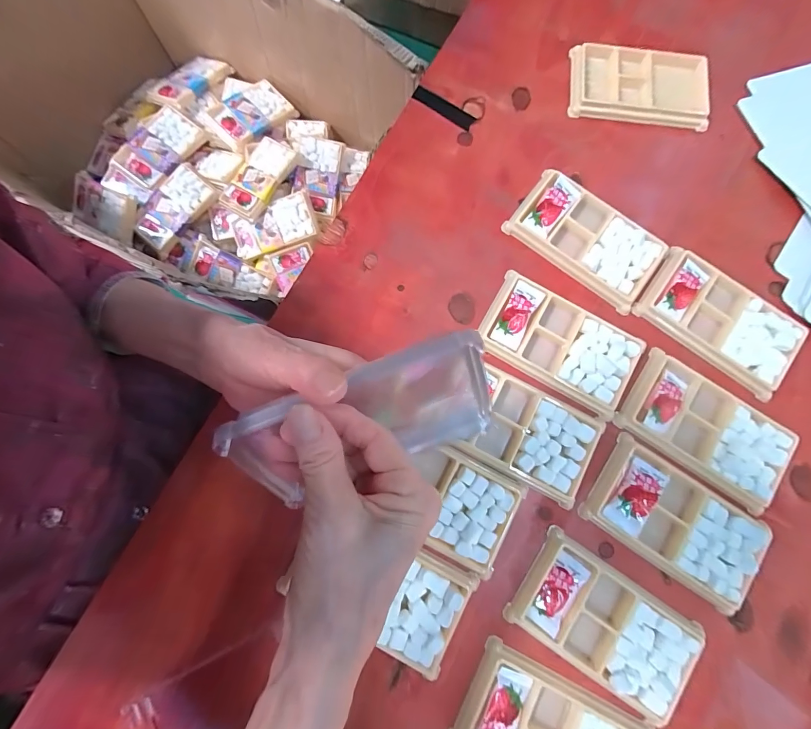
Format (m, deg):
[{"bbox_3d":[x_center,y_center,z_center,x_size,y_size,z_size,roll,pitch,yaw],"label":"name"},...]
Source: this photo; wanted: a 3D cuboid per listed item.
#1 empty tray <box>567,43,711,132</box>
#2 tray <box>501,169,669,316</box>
[{"bbox_3d":[0.236,-0.274,0.364,0.138,0.012,0.079,9,80,1],"label":"empty tray"},{"bbox_3d":[0.166,-0.117,0.336,0.134,0.014,0.076,37,81,5],"label":"tray"}]

